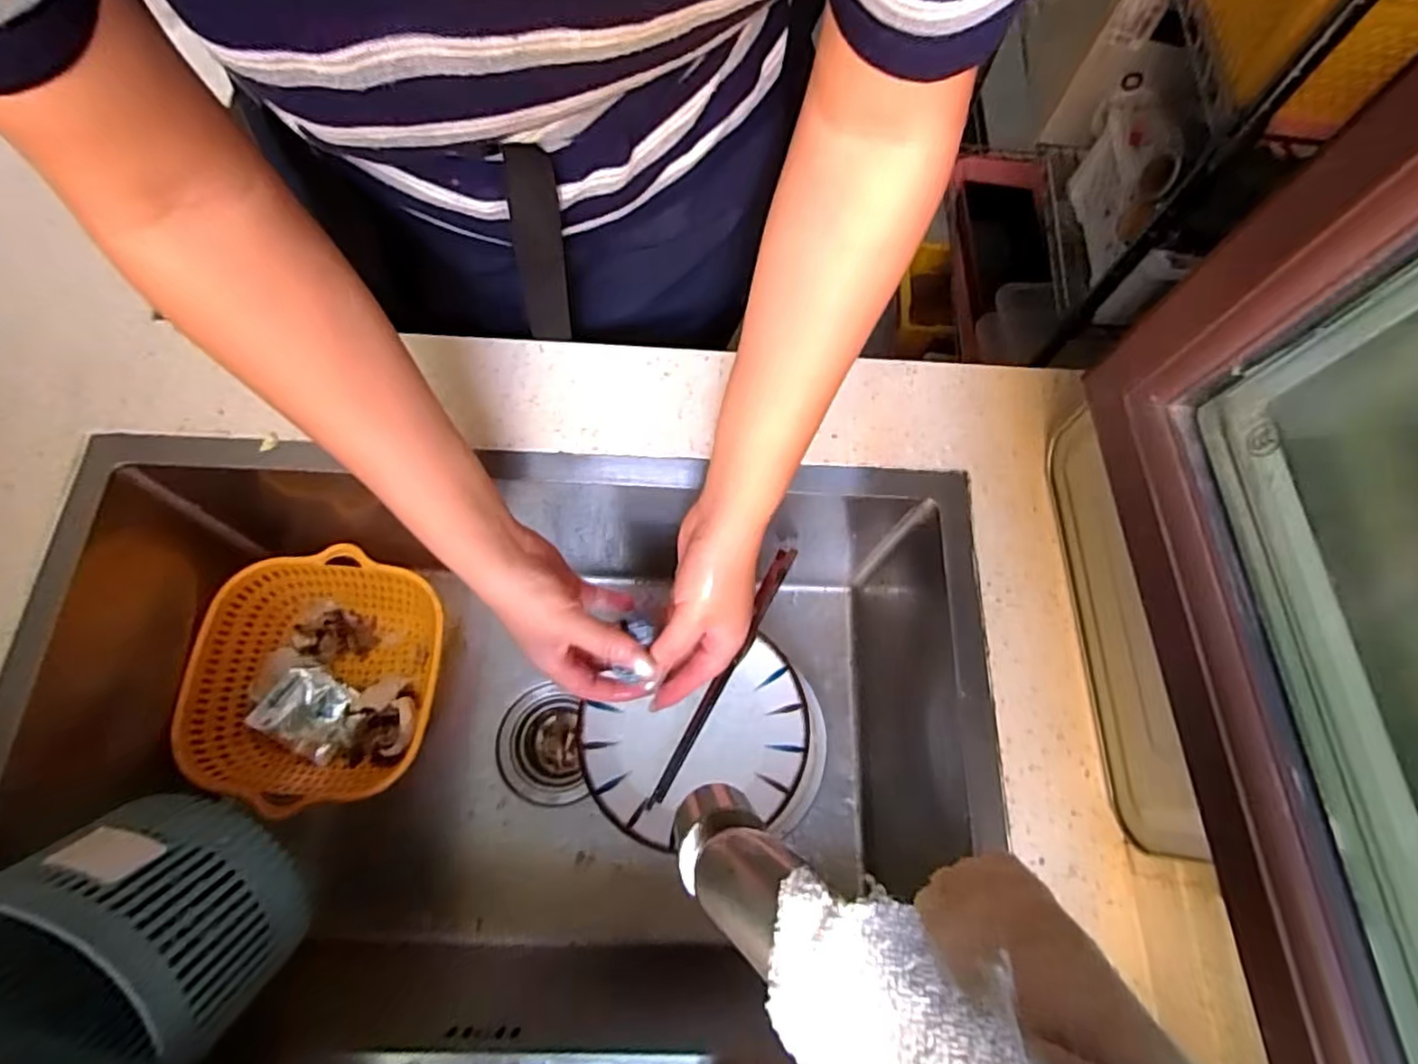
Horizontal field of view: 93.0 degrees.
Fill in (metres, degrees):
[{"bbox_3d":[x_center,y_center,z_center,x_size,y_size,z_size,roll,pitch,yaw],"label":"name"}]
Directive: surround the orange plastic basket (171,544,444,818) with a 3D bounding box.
[{"bbox_3d":[-0.336,0.131,0.602,0.195,0.085,0.204,1,70,-4],"label":"orange plastic basket"}]

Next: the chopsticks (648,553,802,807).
[{"bbox_3d":[0.013,0.125,0.589,0.018,0.013,0.248,28,82,8],"label":"chopsticks"}]

